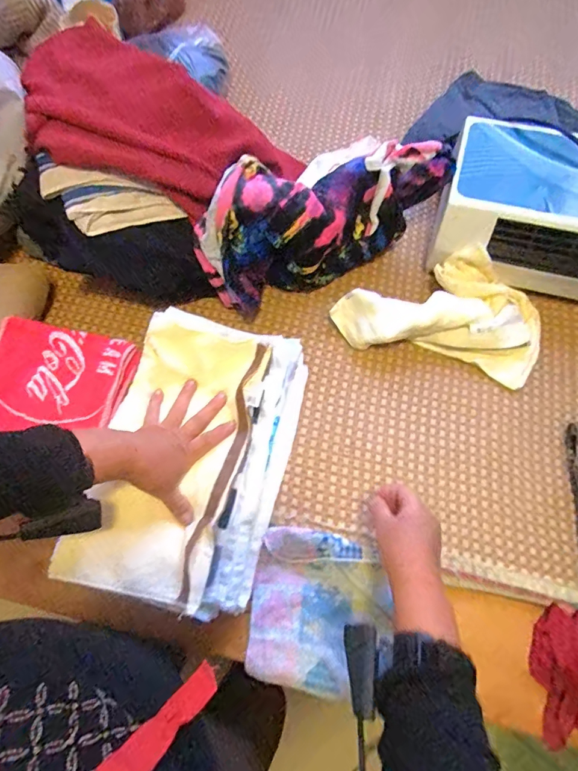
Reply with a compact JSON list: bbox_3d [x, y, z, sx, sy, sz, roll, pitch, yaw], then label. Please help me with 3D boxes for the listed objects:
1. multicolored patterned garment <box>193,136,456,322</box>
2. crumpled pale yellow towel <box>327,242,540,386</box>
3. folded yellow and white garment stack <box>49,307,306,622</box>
[{"bbox_3d":[0.052,-0.243,0.633,0.377,0.162,0.129,-22,71,-7],"label":"multicolored patterned garment"},{"bbox_3d":[0.221,-0.112,0.629,0.298,0.062,0.158,15,71,6],"label":"crumpled pale yellow towel"},{"bbox_3d":[-0.115,0.079,0.539,0.211,0.088,0.343,12,71,5],"label":"folded yellow and white garment stack"}]

